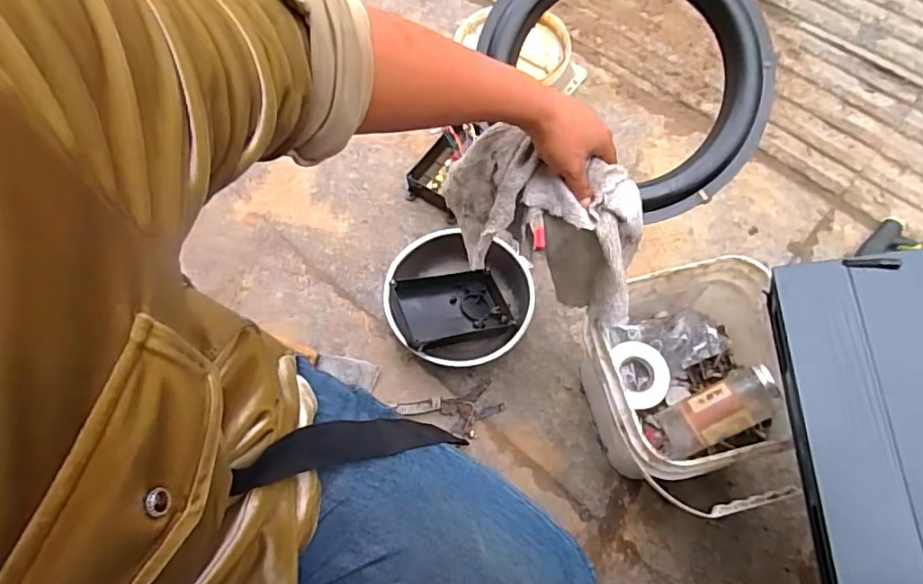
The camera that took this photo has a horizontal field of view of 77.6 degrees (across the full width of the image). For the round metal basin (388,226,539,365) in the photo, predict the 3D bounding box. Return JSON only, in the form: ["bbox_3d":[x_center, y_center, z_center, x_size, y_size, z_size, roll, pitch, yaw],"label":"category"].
[{"bbox_3d":[-0.002,0.019,0.779,0.184,0.084,0.181,-1,66,3],"label":"round metal basin"}]

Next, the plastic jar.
[{"bbox_3d":[0.268,0.132,0.618,0.142,0.049,0.055,-35,58,20],"label":"plastic jar"}]

